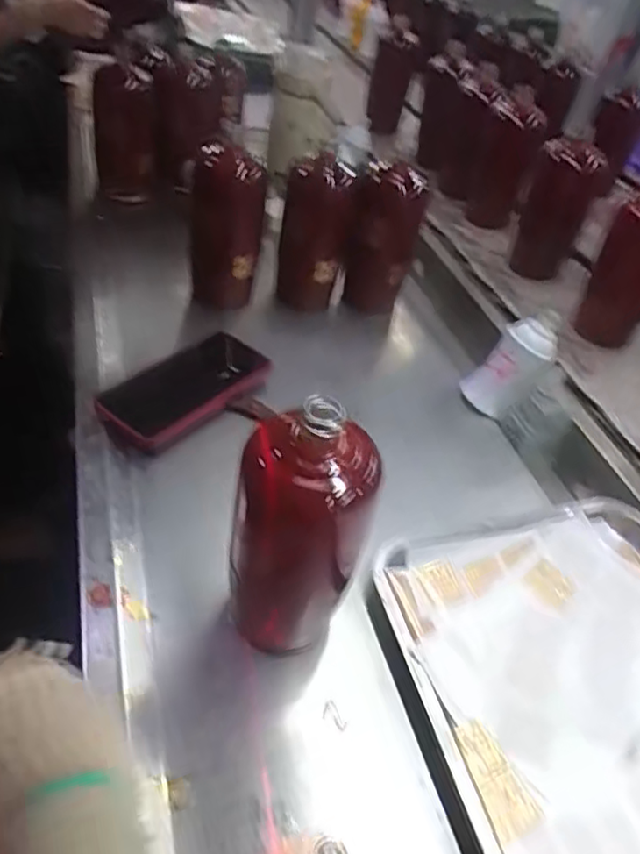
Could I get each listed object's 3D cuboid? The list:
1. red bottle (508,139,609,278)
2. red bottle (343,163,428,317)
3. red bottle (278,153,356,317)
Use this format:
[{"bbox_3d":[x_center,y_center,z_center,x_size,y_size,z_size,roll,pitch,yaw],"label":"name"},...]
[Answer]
[{"bbox_3d":[0.316,-0.285,0.844,0.078,0.163,0.067,30,46,20],"label":"red bottle"},{"bbox_3d":[0.076,-0.226,0.777,0.078,0.169,0.062,-30,56,-36],"label":"red bottle"},{"bbox_3d":[-0.007,-0.216,0.754,0.083,0.183,0.077,5,42,-6],"label":"red bottle"}]

